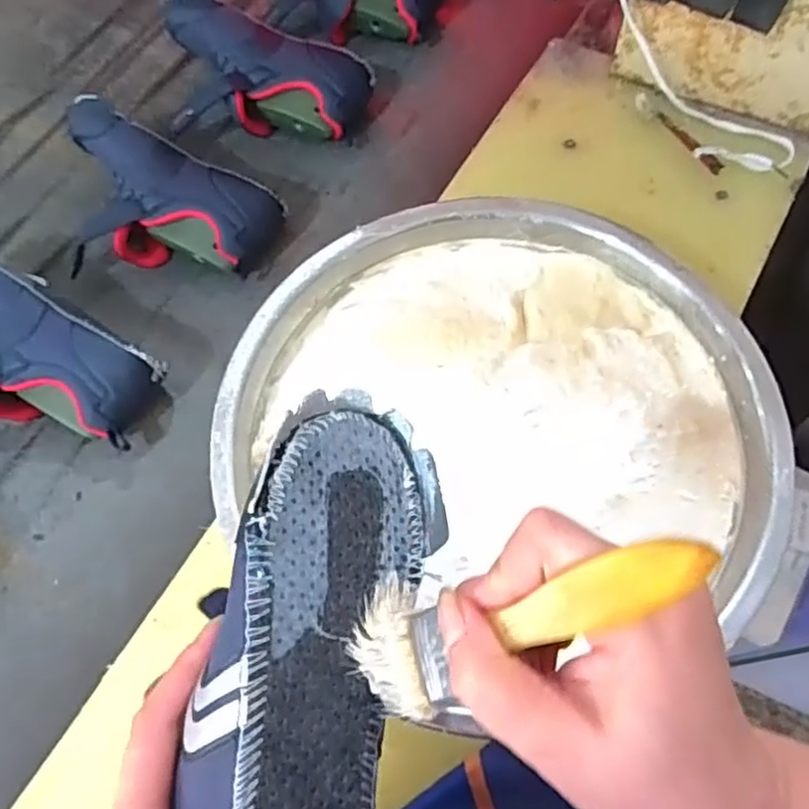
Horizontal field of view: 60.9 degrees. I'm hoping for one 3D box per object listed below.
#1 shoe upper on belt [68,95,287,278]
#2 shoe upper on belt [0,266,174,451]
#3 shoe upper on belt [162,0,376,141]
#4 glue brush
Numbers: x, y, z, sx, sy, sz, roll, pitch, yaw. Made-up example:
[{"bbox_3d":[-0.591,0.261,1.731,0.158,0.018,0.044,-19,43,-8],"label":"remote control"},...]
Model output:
[{"bbox_3d":[-0.239,-0.176,0.632,0.225,0.075,0.132,27,69,14],"label":"shoe upper on belt"},{"bbox_3d":[-0.327,-0.030,0.568,0.233,0.078,0.143,31,70,16],"label":"shoe upper on belt"},{"bbox_3d":[-0.158,-0.325,0.701,0.235,0.072,0.127,22,68,12],"label":"shoe upper on belt"},{"bbox_3d":[0.033,0.069,0.223,0.023,0.149,0.046,11,59,-35],"label":"glue brush"}]

